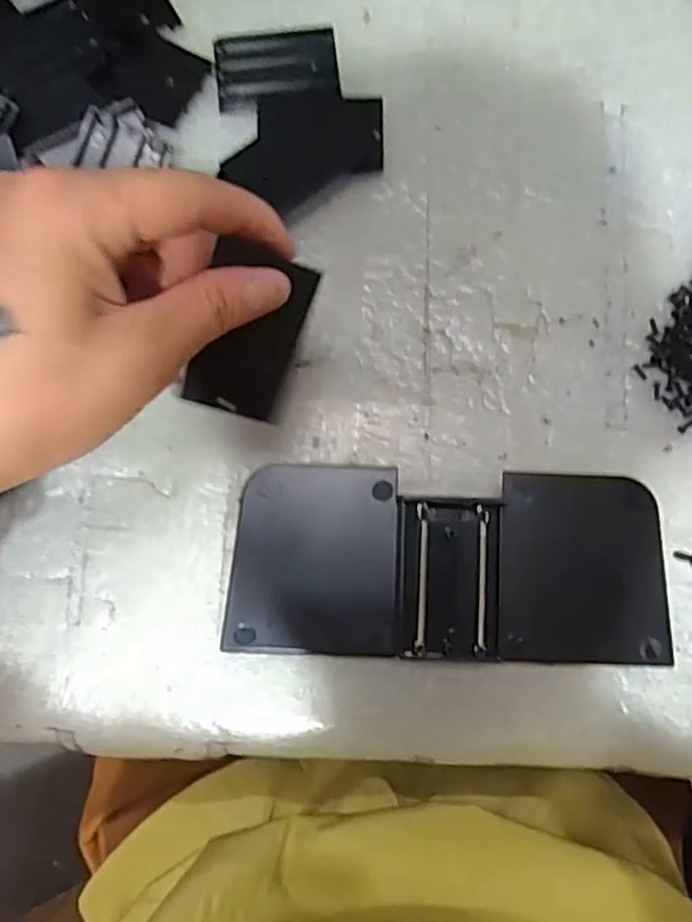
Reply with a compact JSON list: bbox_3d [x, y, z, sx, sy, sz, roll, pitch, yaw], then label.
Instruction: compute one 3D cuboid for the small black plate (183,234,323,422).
[{"bbox_3d":[-0.032,-0.043,0.228,0.035,0.007,0.057,10,115,-22],"label":"small black plate"}]

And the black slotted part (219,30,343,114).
[{"bbox_3d":[-0.031,-0.177,0.302,0.054,0.004,0.036,-9,82,-2],"label":"black slotted part"}]

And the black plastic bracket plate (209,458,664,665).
[{"bbox_3d":[0.039,0.040,0.260,0.160,0.026,0.069,3,82,-1],"label":"black plastic bracket plate"}]

